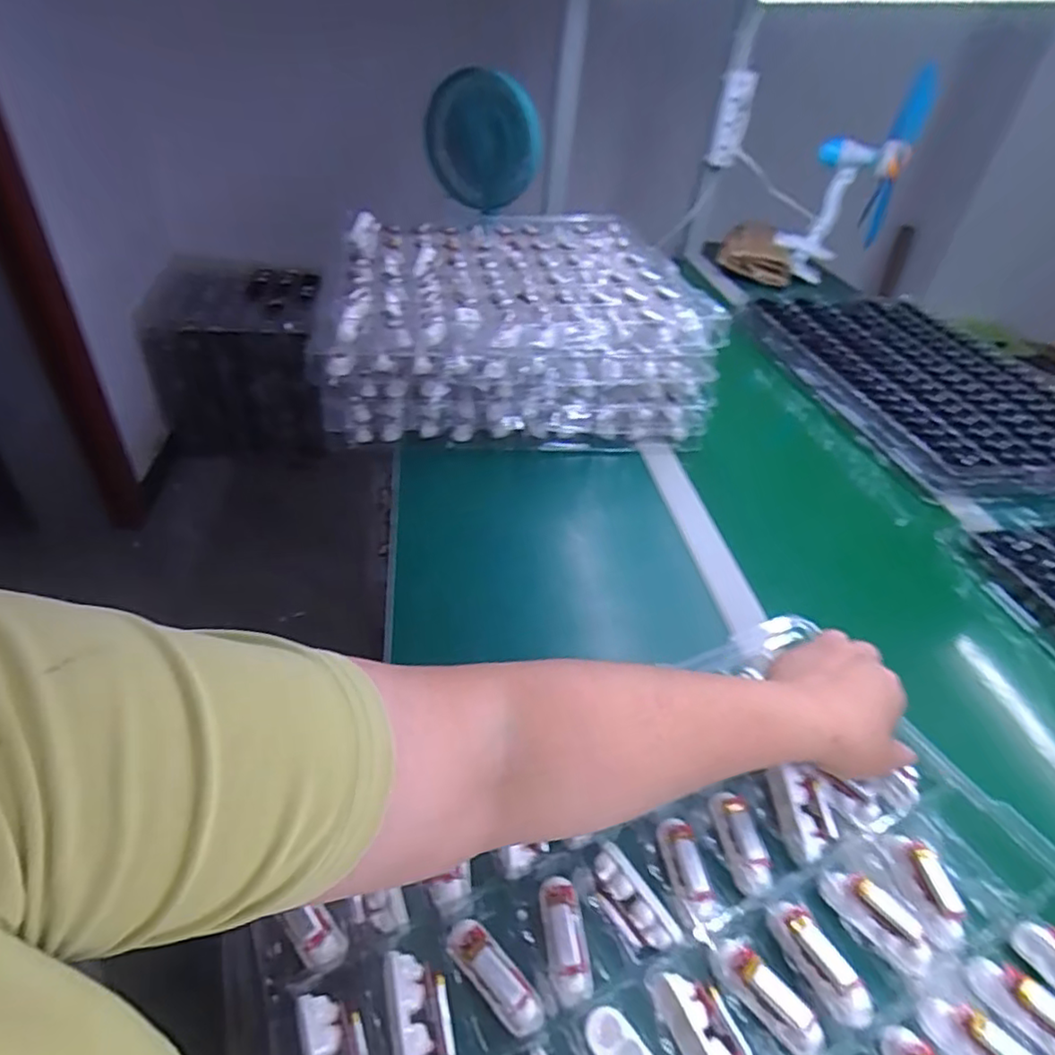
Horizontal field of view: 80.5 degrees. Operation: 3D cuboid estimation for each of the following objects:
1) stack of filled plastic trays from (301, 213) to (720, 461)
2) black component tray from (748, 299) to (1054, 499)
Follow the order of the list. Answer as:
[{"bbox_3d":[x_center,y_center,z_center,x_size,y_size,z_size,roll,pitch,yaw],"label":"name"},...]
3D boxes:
[{"bbox_3d":[-0.023,-0.279,0.840,0.434,0.141,0.394,0,40,-9],"label":"stack of filled plastic trays"},{"bbox_3d":[0.611,-0.225,0.941,0.376,0.029,0.529,-5,42,-12],"label":"black component tray"}]

